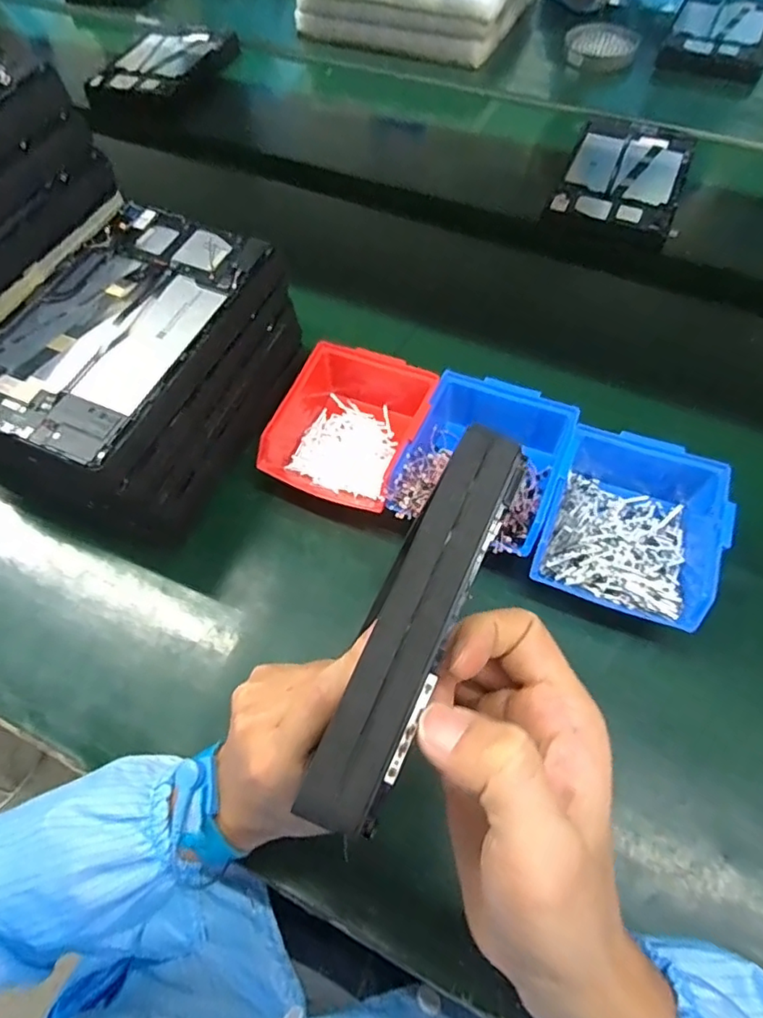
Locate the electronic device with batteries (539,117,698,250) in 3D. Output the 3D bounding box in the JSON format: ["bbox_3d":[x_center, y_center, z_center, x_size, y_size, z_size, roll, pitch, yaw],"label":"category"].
[{"bbox_3d":[0.324,-0.441,0.752,0.152,0.026,0.233,22,63,13],"label":"electronic device with batteries"}]

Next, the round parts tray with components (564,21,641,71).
[{"bbox_3d":[0.358,-0.756,0.928,0.111,0.029,0.092,8,60,6],"label":"round parts tray with components"}]

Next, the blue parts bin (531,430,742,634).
[{"bbox_3d":[0.197,0.010,0.454,0.125,0.066,0.151,19,61,13],"label":"blue parts bin"}]

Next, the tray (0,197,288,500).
[{"bbox_3d":[-0.201,-0.138,0.450,0.162,0.038,0.245,26,64,15],"label":"tray"}]

